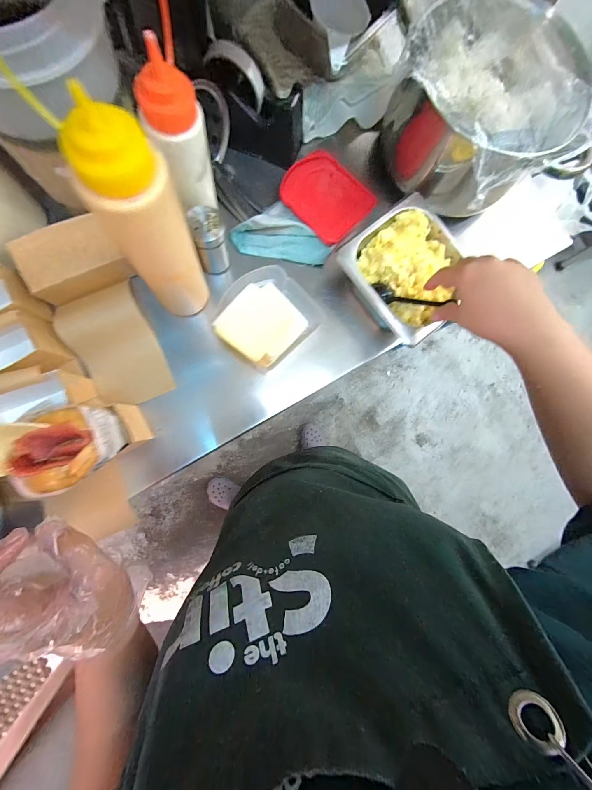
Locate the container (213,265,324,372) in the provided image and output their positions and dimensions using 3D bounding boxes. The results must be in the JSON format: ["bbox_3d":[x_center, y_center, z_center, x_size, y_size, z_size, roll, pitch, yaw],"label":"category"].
[{"bbox_3d":[-0.041,-0.110,0.418,0.116,0.038,0.129,41,81,-2],"label":"container"}]

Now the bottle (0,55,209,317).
[{"bbox_3d":[-0.153,-0.176,0.300,0.073,0.258,0.092,-37,90,-9],"label":"bottle"}]

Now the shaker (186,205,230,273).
[{"bbox_3d":[-0.116,-0.208,0.404,0.042,0.094,0.039,-16,86,-9],"label":"shaker"}]

